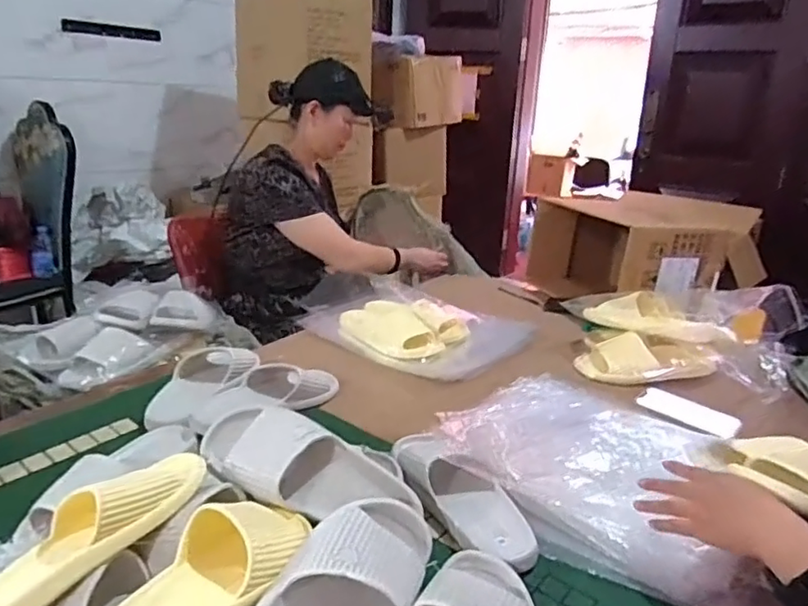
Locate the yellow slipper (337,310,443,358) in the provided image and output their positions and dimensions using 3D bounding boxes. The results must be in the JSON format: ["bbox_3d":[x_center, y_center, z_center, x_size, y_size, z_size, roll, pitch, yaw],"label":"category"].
[{"bbox_3d":[-0.041,0.045,1.242,0.240,0.060,0.122,20,25,40],"label":"yellow slipper"}]

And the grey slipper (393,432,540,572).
[{"bbox_3d":[0.072,0.228,0.761,0.096,0.060,0.243,-7,21,-26],"label":"grey slipper"}]

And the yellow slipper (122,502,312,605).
[{"bbox_3d":[-0.181,0.243,0.567,0.112,0.069,0.228,20,25,40],"label":"yellow slipper"}]

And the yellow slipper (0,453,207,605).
[{"bbox_3d":[-0.317,0.221,0.596,0.100,0.063,0.260,17,39,35],"label":"yellow slipper"}]

